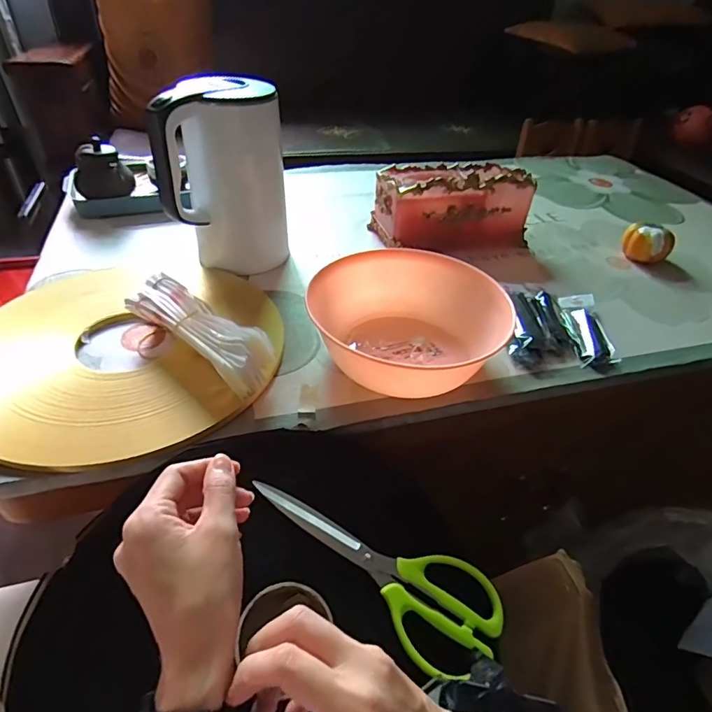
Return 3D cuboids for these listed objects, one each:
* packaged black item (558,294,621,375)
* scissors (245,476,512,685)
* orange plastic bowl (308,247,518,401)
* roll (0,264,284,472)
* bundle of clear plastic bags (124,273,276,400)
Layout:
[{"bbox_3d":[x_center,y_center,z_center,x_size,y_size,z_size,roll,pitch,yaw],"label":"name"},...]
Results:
[{"bbox_3d":[0.325,-0.041,0.673,0.050,0.021,0.174,7,40,3],"label":"packaged black item"},{"bbox_3d":[0.015,0.186,0.427,0.238,0.017,0.088,31,45,10],"label":"scissors"},{"bbox_3d":[0.071,-0.047,0.603,0.204,0.089,0.197,2,40,-2],"label":"orange plastic bowl"},{"bbox_3d":[-0.287,-0.023,0.592,0.371,0.025,0.366,2,39,-2],"label":"roll"},{"bbox_3d":[-0.188,-0.032,0.555,0.210,0.052,0.068,28,46,26],"label":"bundle of clear plastic bags"}]

